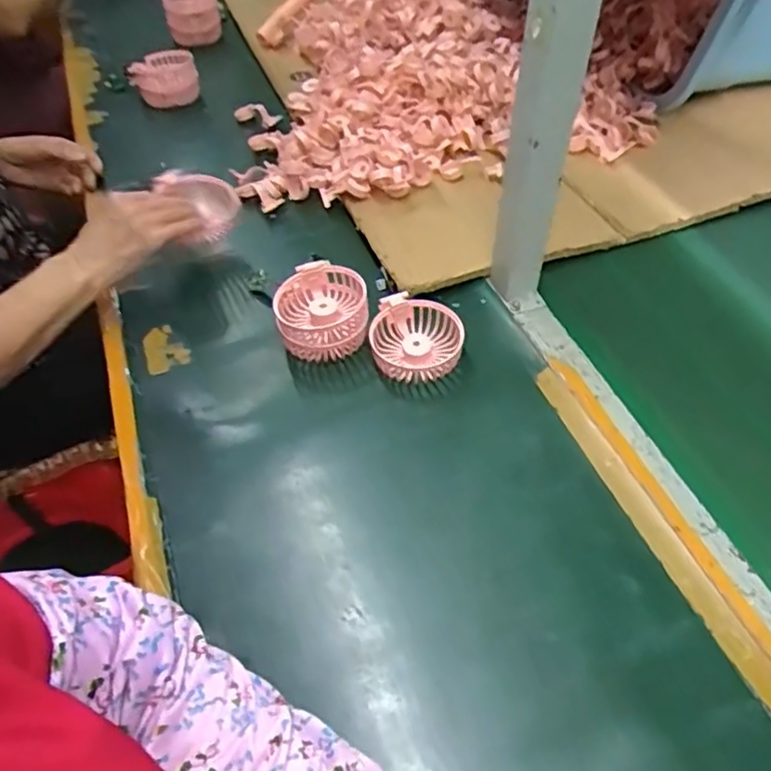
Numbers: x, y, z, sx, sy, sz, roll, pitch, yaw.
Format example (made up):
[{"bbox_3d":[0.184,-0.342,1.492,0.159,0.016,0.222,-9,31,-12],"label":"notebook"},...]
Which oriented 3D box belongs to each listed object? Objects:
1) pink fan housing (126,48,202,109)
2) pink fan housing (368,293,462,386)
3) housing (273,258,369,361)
[{"bbox_3d":[-0.311,-0.432,0.899,0.089,0.063,0.073,-24,55,-16],"label":"pink fan housing"},{"bbox_3d":[0.031,-0.046,0.634,0.088,0.039,0.087,-1,52,1],"label":"pink fan housing"},{"bbox_3d":[-0.062,-0.073,0.644,0.086,0.061,0.088,1,52,3],"label":"housing"}]

